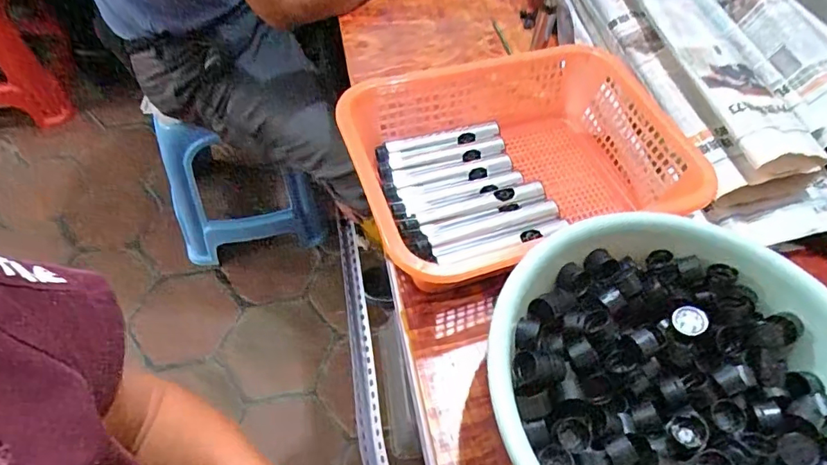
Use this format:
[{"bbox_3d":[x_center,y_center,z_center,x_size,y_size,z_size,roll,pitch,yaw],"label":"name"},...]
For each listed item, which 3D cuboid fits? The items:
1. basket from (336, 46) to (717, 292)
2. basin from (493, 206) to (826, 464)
[{"bbox_3d":[0.112,-0.073,0.554,0.326,0.097,0.253,-14,57,-14],"label":"basket"},{"bbox_3d":[0.210,0.128,0.404,0.285,0.092,0.289,2,54,-3],"label":"basin"}]

